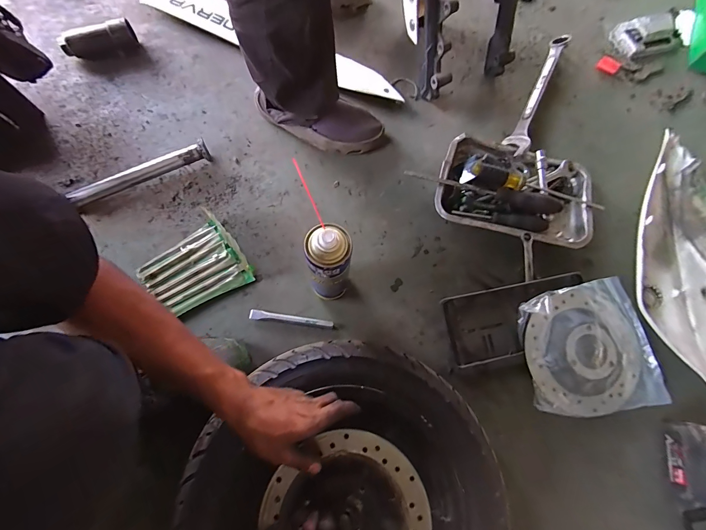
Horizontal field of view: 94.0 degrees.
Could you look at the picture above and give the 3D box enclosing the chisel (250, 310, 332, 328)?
[{"bbox_3d":[-0.111,0.098,0.595,0.149,0.016,0.016,6,73,0],"label":"chisel"}]

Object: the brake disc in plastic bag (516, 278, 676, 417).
[{"bbox_3d":[0.419,0.142,0.573,0.230,0.026,0.217,-6,74,-3],"label":"brake disc in plastic bag"}]

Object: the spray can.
[{"bbox_3d":[-0.037,0.001,0.516,0.060,0.226,0.065,0,73,-2],"label":"spray can"}]

